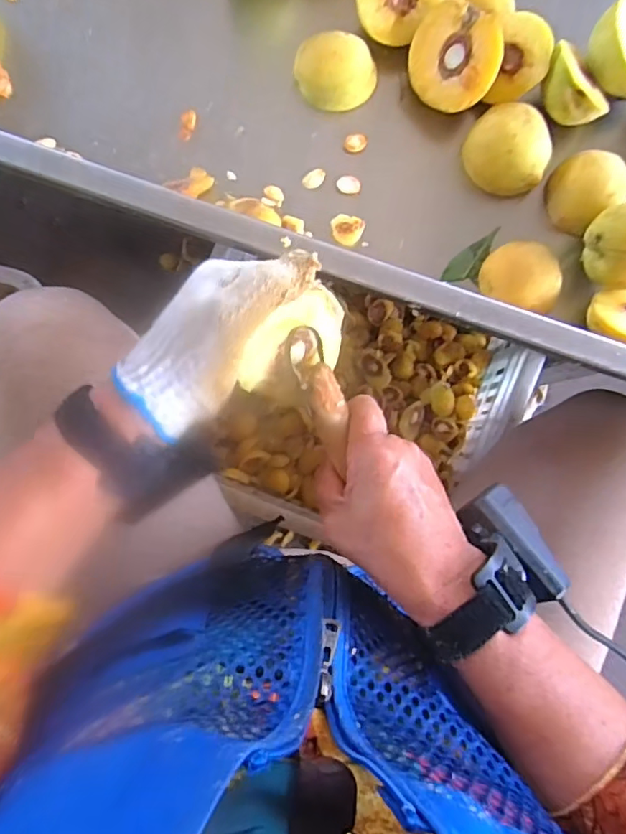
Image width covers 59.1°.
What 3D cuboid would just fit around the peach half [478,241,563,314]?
[{"bbox_3d":[0.162,-0.107,0.429,0.058,0.028,0.050,26,86,-2],"label":"peach half"}]

